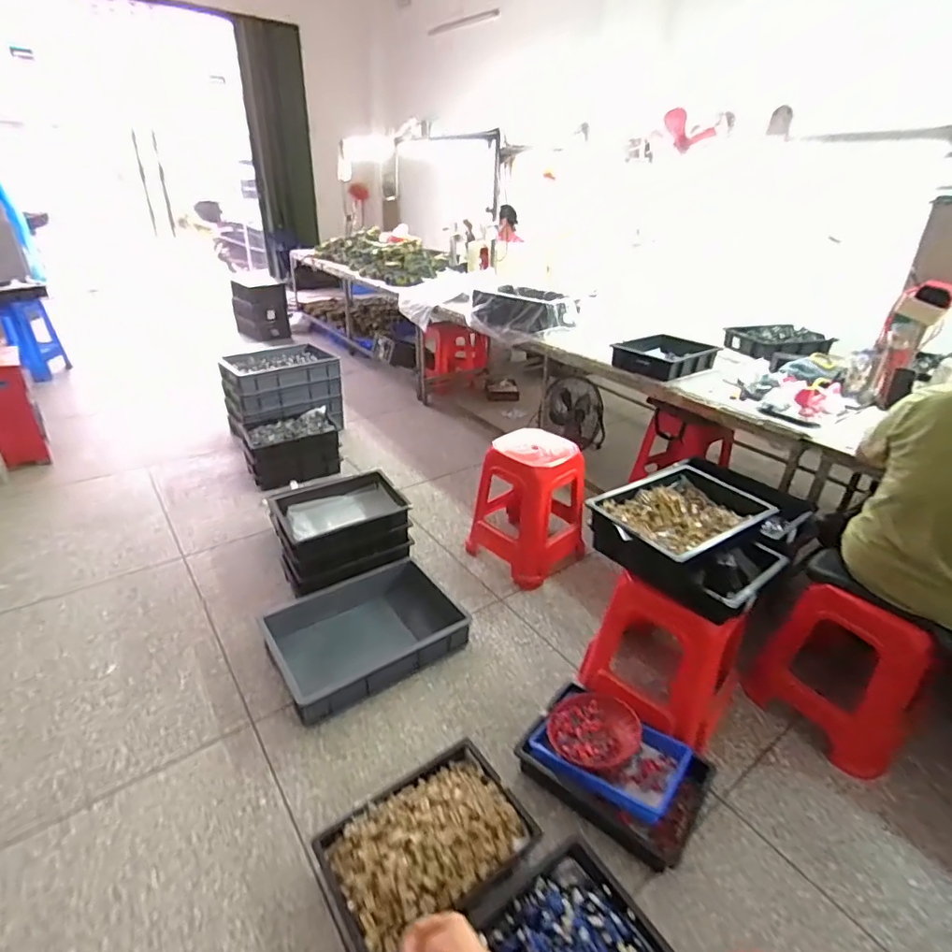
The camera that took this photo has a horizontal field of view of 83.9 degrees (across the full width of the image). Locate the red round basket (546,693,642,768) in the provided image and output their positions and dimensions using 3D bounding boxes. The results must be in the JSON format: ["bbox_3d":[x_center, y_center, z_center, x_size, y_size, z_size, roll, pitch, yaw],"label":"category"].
[{"bbox_3d":[0.314,0.683,1.425,0.218,0.059,0.219,2,29,-1],"label":"red round basket"}]

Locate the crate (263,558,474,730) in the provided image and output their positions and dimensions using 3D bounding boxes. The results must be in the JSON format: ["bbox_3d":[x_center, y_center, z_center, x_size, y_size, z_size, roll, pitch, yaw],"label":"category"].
[{"bbox_3d":[-0.354,0.498,1.740,0.589,0.124,0.400,-17,34,-31],"label":"crate"}]

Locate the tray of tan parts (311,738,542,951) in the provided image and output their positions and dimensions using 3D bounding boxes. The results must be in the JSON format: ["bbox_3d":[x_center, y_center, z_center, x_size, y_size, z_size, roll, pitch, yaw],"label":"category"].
[{"bbox_3d":[-0.111,0.826,1.214,0.444,0.145,0.318,-20,36,-35],"label":"tray of tan parts"}]

